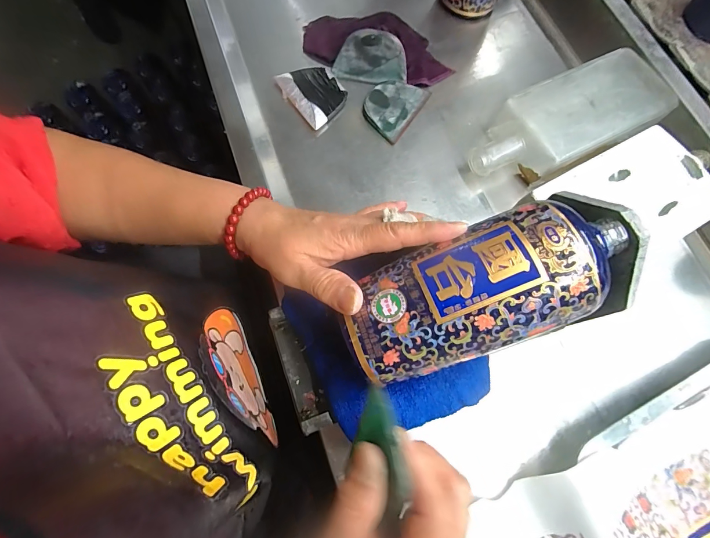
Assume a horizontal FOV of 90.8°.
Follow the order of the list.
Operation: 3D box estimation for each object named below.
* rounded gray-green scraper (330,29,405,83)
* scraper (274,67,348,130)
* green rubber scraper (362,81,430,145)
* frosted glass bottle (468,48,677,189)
[{"bbox_3d":[0.021,-0.246,0.407,0.082,0.010,0.055,16,104,1],"label":"rounded gray-green scraper"},{"bbox_3d":[-0.045,-0.203,0.406,0.060,0.006,0.083,-30,75,-11],"label":"scraper"},{"bbox_3d":[0.043,-0.187,0.400,0.056,0.009,0.082,31,73,8],"label":"green rubber scraper"},{"bbox_3d":[0.231,-0.155,0.389,0.232,0.052,0.098,-26,74,-10],"label":"frosted glass bottle"}]

